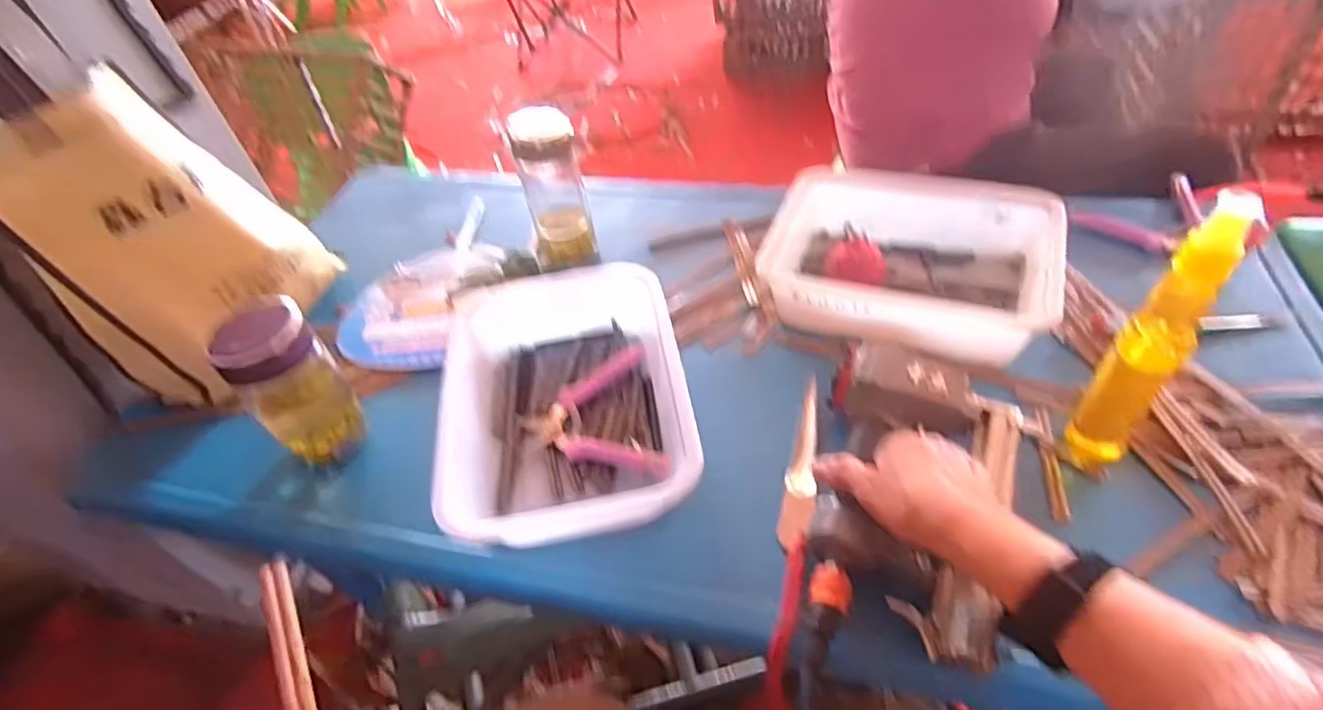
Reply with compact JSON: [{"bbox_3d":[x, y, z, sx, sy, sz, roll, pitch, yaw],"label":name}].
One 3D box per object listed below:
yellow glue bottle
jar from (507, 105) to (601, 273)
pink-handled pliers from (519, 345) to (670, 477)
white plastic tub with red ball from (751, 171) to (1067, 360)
[{"bbox_3d":[0.342,-0.003,0.447,0.033,0.233,0.034,-17,47,-9],"label":"yellow glue bottle"},{"bbox_3d":[-0.120,-0.181,0.717,0.070,0.164,0.067,-10,46,-2],"label":"jar"},{"bbox_3d":[-0.067,0.051,0.592,0.122,0.013,0.154,-11,46,-3],"label":"pink-handled pliers"},{"bbox_3d":[0.249,-0.094,0.651,0.260,0.075,0.206,14,50,20],"label":"white plastic tub with red ball"}]

